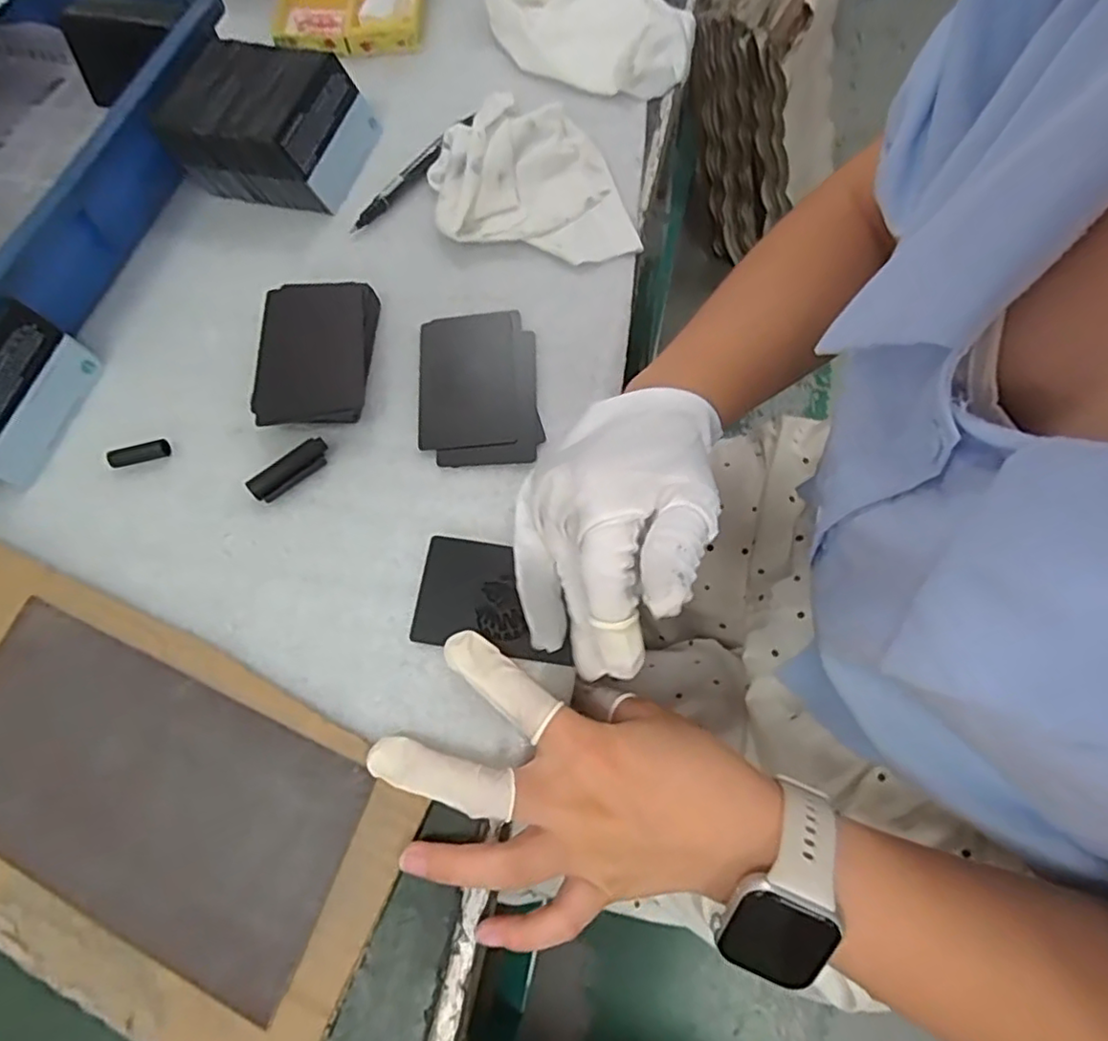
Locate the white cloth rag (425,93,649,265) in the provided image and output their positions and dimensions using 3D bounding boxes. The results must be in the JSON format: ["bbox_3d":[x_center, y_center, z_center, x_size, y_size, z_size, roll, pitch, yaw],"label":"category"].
[{"bbox_3d":[-0.020,-0.218,0.407,0.112,0.026,0.140,-15,67,-3],"label":"white cloth rag"}]

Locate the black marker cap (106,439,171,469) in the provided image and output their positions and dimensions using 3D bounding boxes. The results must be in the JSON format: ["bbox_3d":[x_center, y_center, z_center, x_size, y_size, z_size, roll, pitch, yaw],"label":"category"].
[{"bbox_3d":[-0.229,-0.037,0.354,0.032,0.007,0.010,-15,67,-3],"label":"black marker cap"}]

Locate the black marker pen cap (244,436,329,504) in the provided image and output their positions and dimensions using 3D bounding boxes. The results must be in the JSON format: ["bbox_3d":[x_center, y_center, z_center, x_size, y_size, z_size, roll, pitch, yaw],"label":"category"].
[{"bbox_3d":[-0.140,-0.027,0.342,0.044,0.009,0.016,-37,70,-12],"label":"black marker pen cap"}]

